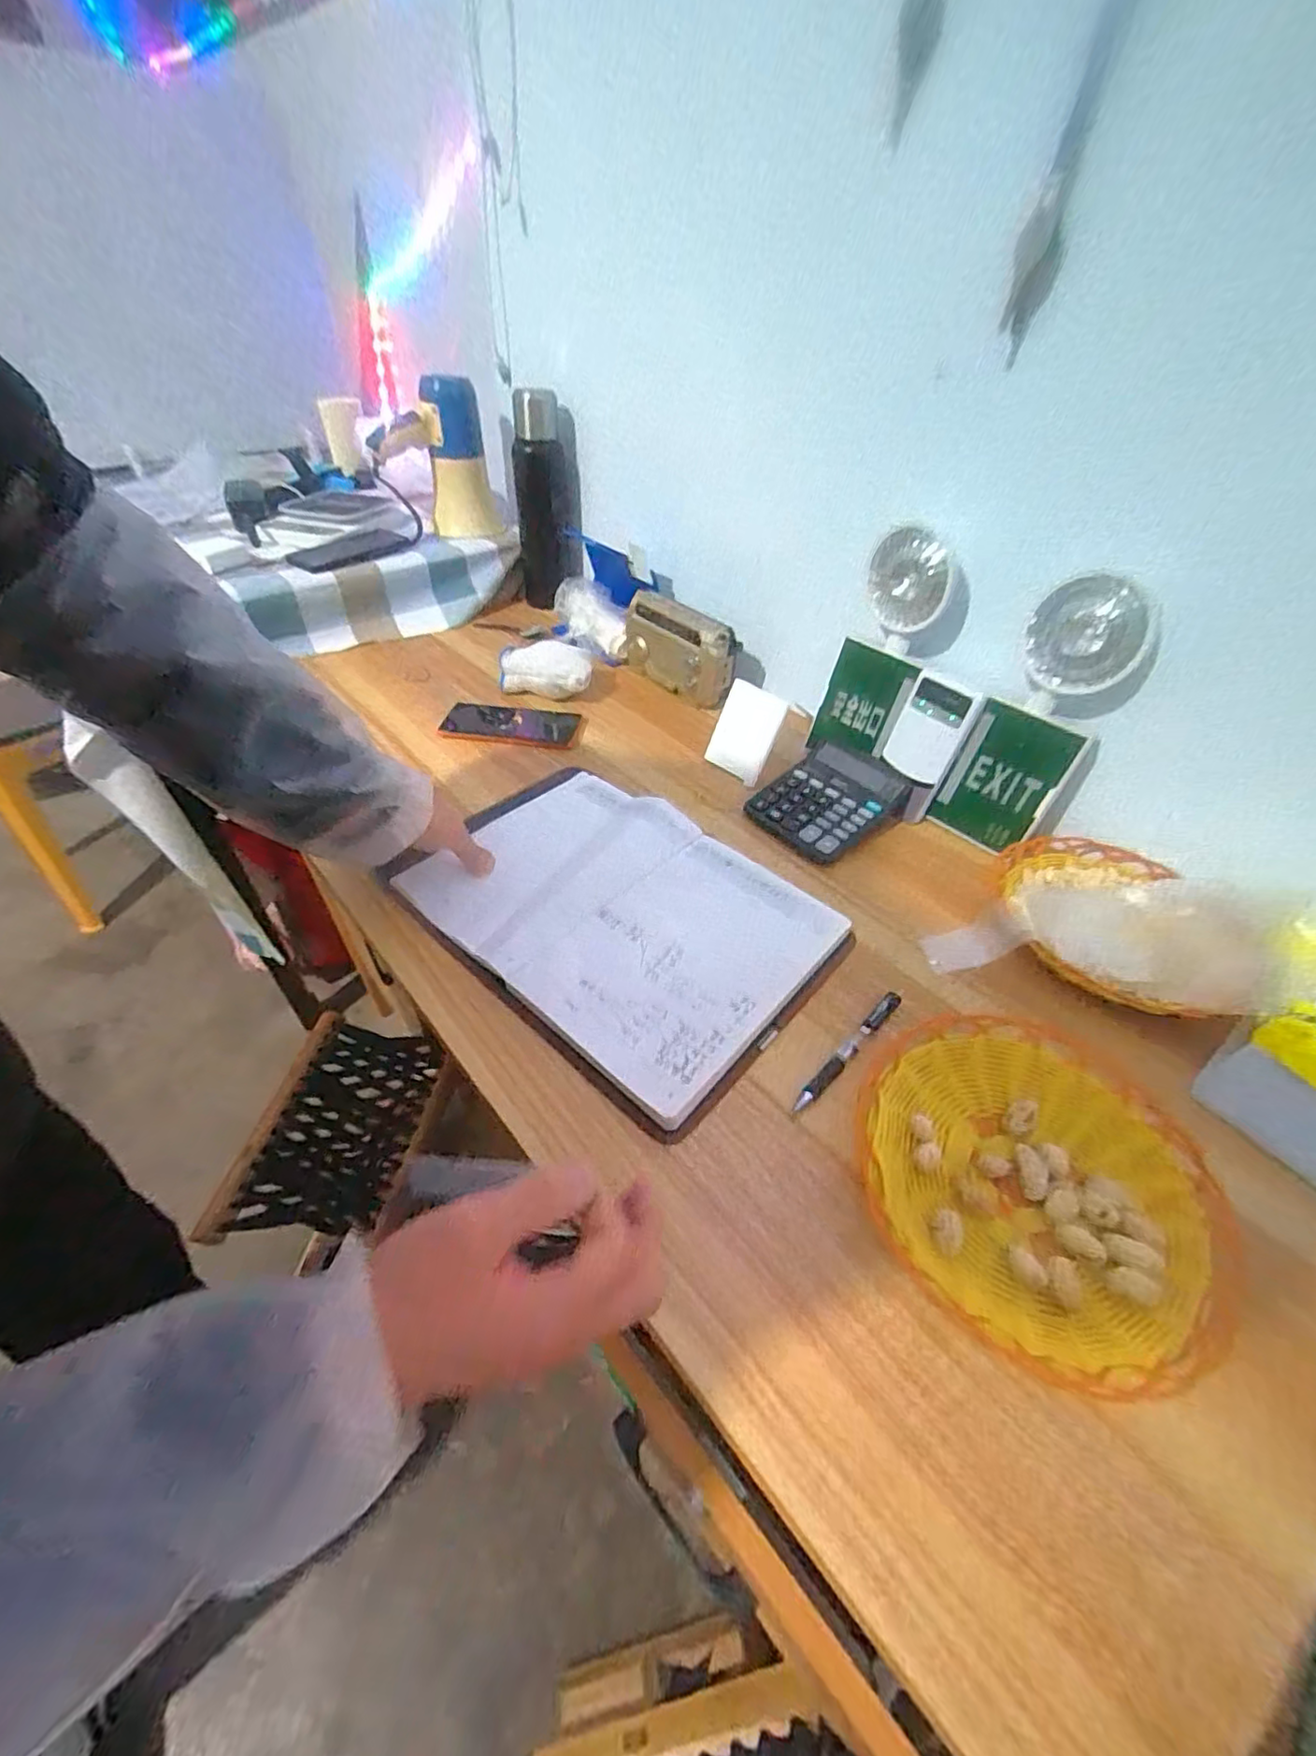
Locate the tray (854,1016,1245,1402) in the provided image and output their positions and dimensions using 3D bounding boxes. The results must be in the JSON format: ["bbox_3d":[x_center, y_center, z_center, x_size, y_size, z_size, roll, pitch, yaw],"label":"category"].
[{"bbox_3d":[0.237,0.185,0.386,0.207,0.031,0.201,-10,47,-13],"label":"tray"}]

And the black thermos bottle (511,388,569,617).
[{"bbox_3d":[-0.181,-0.583,0.964,0.079,0.272,0.080,-2,44,-6],"label":"black thermos bottle"}]

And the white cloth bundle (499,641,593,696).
[{"bbox_3d":[-0.146,-0.271,0.808,0.127,0.055,0.066,18,46,15],"label":"white cloth bundle"}]

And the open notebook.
[{"bbox_3d":[-0.039,0.022,0.545,0.356,0.018,0.251,33,53,27],"label":"open notebook"}]

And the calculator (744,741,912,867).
[{"bbox_3d":[0.180,-0.084,0.656,0.141,0.034,0.118,-32,55,-30],"label":"calculator"}]

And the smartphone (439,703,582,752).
[{"bbox_3d":[-0.185,-0.189,0.762,0.164,0.008,0.087,8,44,5],"label":"smartphone"}]

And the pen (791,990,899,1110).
[{"bbox_3d":[0.142,0.127,0.457,0.128,0.009,0.012,-34,56,-31],"label":"pen"}]

